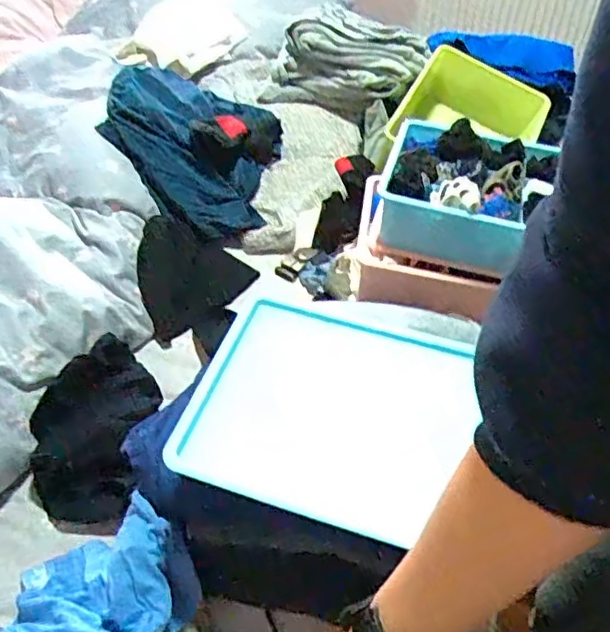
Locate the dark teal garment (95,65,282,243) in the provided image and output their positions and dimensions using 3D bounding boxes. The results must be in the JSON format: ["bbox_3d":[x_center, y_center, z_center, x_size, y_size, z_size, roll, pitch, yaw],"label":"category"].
[{"bbox_3d":[-0.194,-0.303,1.128,0.348,0.085,0.329,27,64,-22],"label":"dark teal garment"}]

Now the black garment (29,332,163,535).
[{"bbox_3d":[-0.266,0.138,0.796,0.131,0.094,0.246,7,44,6],"label":"black garment"}]

